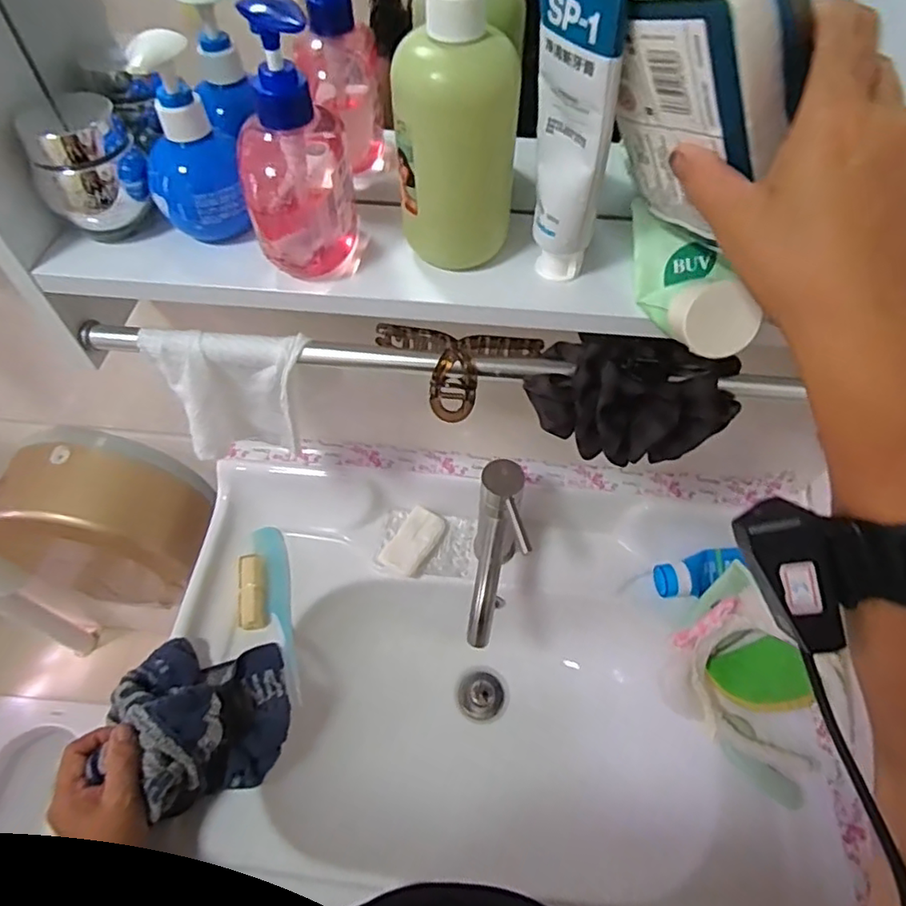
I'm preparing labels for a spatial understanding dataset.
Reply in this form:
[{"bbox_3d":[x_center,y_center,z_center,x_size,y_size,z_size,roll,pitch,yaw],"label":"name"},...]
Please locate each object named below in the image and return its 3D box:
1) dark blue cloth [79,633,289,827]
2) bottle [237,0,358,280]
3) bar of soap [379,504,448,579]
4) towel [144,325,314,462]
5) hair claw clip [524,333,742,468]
[{"bbox_3d":[-0.253,0.264,0.594,0.148,0.110,0.156,-6,56,-4],"label":"dark blue cloth"},{"bbox_3d":[-0.092,-0.178,0.351,0.059,0.138,0.075,-6,56,-4],"label":"bottle"},{"bbox_3d":[-0.048,0.109,0.733,0.052,0.018,0.087,29,60,18],"label":"bar of soap"},{"bbox_3d":[-0.171,-0.038,0.477,0.116,0.119,0.047,-1,55,-1],"label":"towel"},{"bbox_3d":[0.126,-0.036,0.424,0.144,0.069,0.078,15,57,10],"label":"hair claw clip"}]

